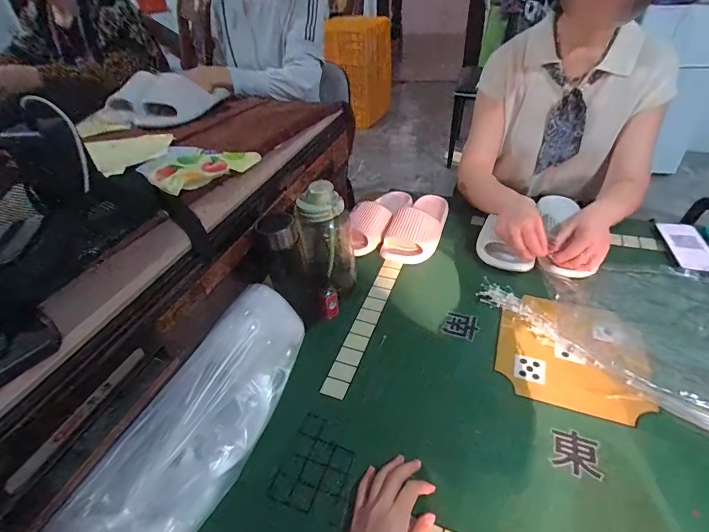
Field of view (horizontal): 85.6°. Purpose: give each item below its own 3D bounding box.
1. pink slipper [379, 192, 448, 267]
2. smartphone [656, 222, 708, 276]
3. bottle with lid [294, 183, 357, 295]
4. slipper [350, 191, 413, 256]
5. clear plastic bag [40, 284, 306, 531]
[{"bbox_3d":[0.150,-0.107,0.870,0.106,0.065,0.255,16,44,23],"label":"pink slipper"},{"bbox_3d":[0.660,-0.040,0.757,0.069,0.015,0.153,7,41,14],"label":"smartphone"},{"bbox_3d":[-0.054,-0.036,0.680,0.091,0.205,0.094,7,41,13],"label":"bottle with lid"},{"bbox_3d":[0.056,-0.126,0.898,0.086,0.062,0.271,18,45,24],"label":"slipper"},{"bbox_3d":[-0.190,0.205,0.474,0.094,0.115,0.421,13,43,20],"label":"clear plastic bag"}]

